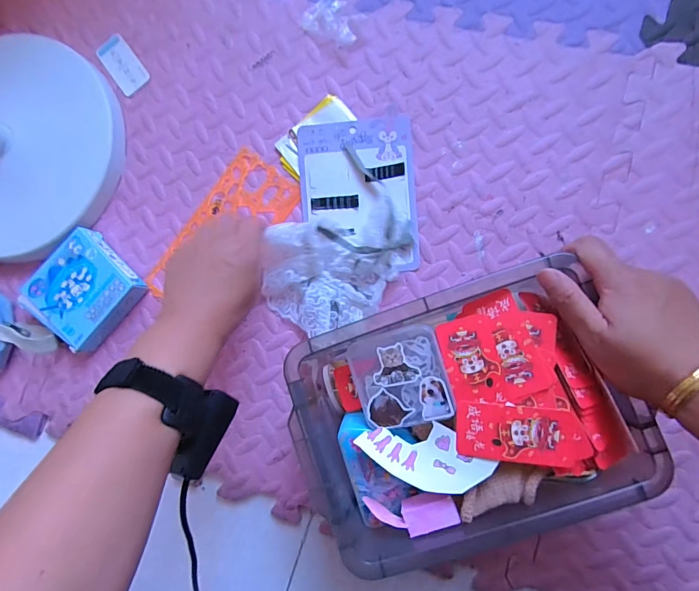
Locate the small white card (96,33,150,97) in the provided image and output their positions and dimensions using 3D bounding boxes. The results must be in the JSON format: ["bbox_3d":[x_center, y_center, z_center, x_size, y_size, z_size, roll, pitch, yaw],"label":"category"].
[{"bbox_3d":[-0.288,-0.293,0.518,0.041,0.004,0.082,-38,82,3],"label":"small white card"}]

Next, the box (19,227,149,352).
[{"bbox_3d":[-0.310,-0.004,0.481,0.104,0.034,0.111,43,92,8],"label":"box"}]

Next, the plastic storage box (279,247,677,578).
[{"bbox_3d":[0.085,0.097,0.337,0.247,0.080,0.189,-20,84,5],"label":"plastic storage box"}]

